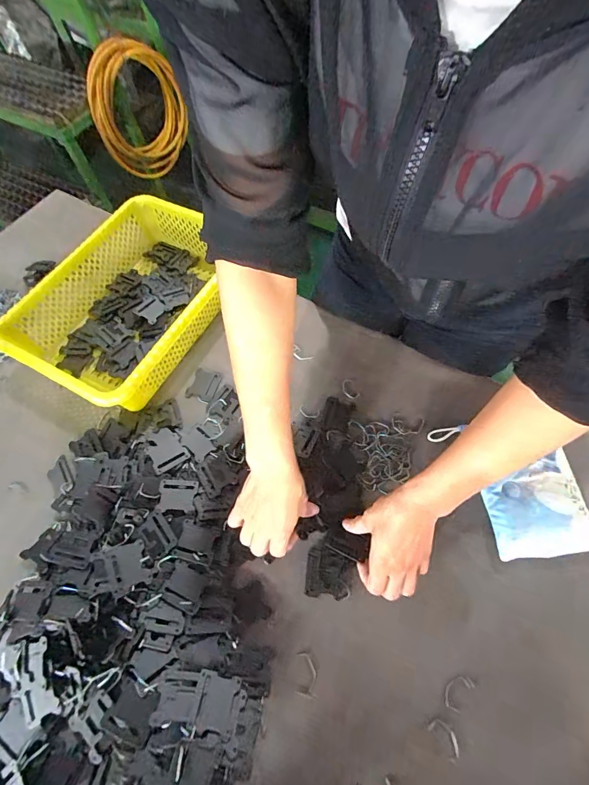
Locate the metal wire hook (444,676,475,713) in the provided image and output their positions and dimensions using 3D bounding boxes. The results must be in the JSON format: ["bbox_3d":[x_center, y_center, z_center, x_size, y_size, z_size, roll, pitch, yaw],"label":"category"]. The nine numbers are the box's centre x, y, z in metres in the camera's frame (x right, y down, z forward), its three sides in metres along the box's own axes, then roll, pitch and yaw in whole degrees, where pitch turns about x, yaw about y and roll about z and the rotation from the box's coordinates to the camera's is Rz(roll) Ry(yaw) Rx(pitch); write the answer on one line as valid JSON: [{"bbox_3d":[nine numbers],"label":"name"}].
[{"bbox_3d":[0.168,0.308,0.388,0.019,0.005,0.035,40,72,21],"label":"metal wire hook"}]

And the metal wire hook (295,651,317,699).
[{"bbox_3d":[0.013,0.301,0.403,0.022,0.004,0.040,1,63,5],"label":"metal wire hook"}]

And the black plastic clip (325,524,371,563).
[{"bbox_3d":[0.062,0.180,0.454,0.049,0.013,0.028,27,67,16],"label":"black plastic clip"}]

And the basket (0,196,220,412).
[{"bbox_3d":[-0.254,-0.148,0.604,0.256,0.085,0.340,26,67,16],"label":"basket"}]

